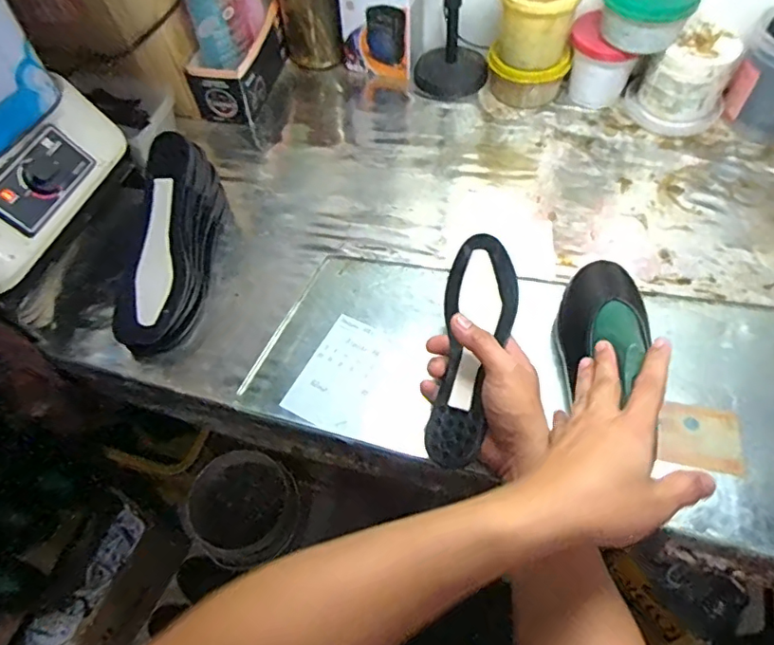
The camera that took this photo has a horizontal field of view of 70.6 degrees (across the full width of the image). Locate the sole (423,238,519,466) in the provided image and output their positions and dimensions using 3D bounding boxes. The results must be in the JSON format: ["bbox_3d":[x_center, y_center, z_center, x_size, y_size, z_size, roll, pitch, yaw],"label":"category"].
[{"bbox_3d":[0.079,0.022,0.523,0.066,0.026,0.228,12,66,11],"label":"sole"}]

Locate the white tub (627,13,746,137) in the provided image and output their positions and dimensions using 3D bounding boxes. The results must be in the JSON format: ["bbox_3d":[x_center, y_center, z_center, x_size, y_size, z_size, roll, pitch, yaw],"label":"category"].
[{"bbox_3d":[0.401,-0.331,0.740,0.094,0.104,0.095,-1,56,2],"label":"white tub"}]

